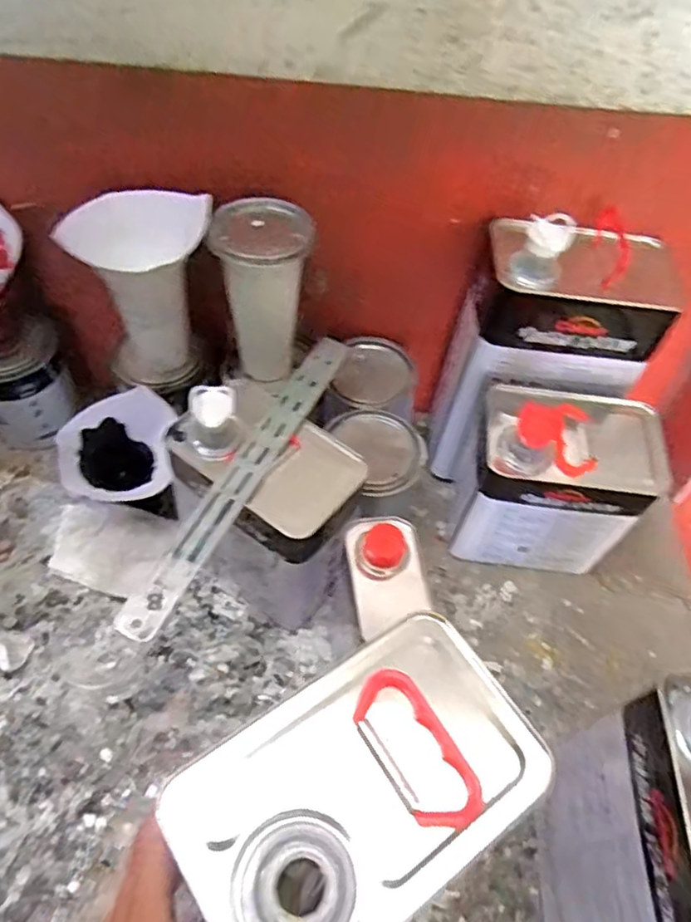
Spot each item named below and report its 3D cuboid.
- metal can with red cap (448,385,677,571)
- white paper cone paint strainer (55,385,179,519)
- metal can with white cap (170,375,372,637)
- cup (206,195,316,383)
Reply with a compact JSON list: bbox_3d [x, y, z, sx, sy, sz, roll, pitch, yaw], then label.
[{"bbox_3d":[0.211,0.022,0.683,0.165,0.217,0.118,8,56,0],"label":"metal can with red cap"},{"bbox_3d":[-0.232,-0.004,0.688,0.114,0.097,0.107,-4,56,-7],"label":"white paper cone paint strainer"},{"bbox_3d":[-0.077,0.039,0.628,0.166,0.220,0.123,38,61,19],"label":"metal can with white cap"},{"bbox_3d":[-0.081,-0.168,0.657,0.092,0.163,0.078,4,56,-2],"label":"cup"}]

